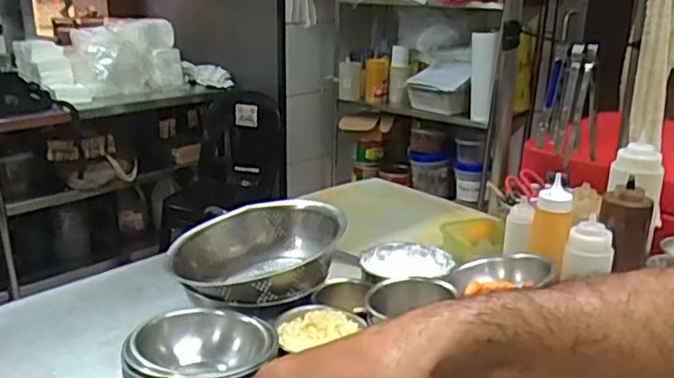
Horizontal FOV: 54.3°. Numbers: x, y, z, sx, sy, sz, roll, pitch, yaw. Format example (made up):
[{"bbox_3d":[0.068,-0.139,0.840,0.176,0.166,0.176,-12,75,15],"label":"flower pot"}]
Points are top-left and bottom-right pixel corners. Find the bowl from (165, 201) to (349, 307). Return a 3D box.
[{"bbox_3d":[-0.116,0.099,0.980,0.228,0.094,0.242,1,18,0],"label":"bowl"}]

